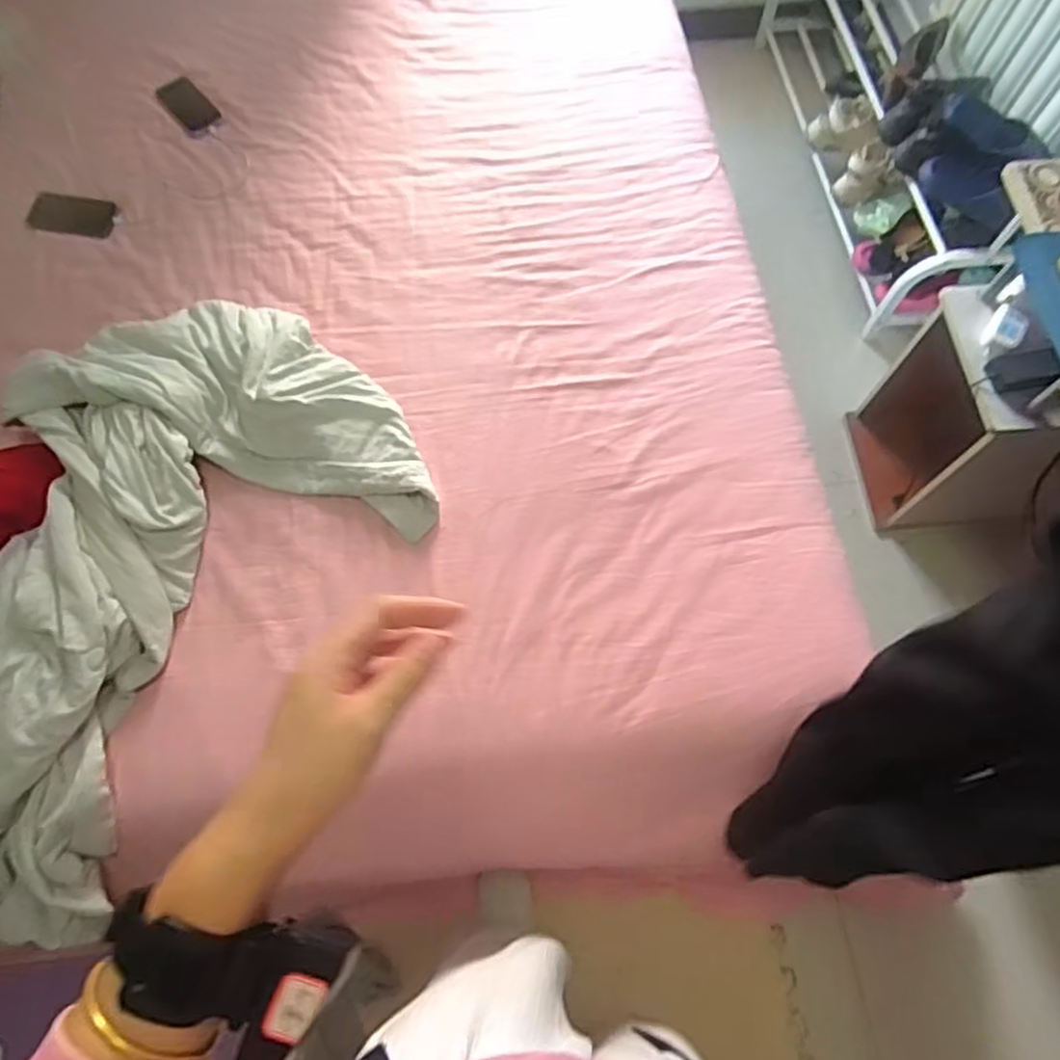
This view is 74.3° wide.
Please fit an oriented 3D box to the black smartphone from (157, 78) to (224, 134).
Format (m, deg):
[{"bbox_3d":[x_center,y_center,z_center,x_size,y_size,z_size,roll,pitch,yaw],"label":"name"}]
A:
[{"bbox_3d":[-0.646,-0.806,1.323,0.072,0.005,0.157,-38,73,-15],"label":"black smartphone"}]

